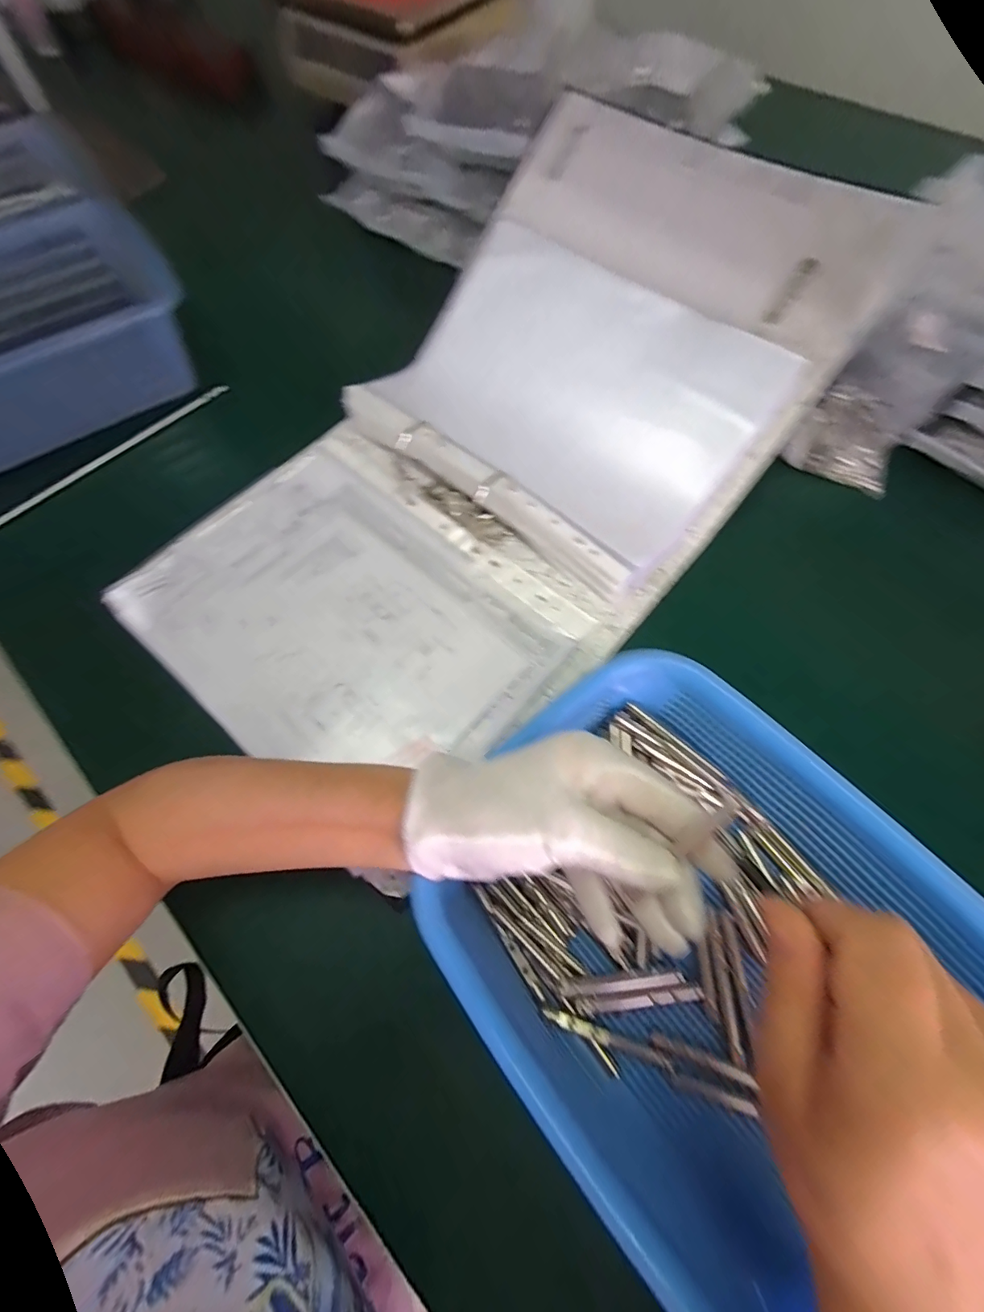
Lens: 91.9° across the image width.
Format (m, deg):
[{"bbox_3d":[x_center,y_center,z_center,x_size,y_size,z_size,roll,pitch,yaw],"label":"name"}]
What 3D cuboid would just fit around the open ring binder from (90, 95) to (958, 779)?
[{"bbox_3d":[0.007,-0.179,0.382,0.341,0.128,0.606,40,74,17],"label":"open ring binder"}]

